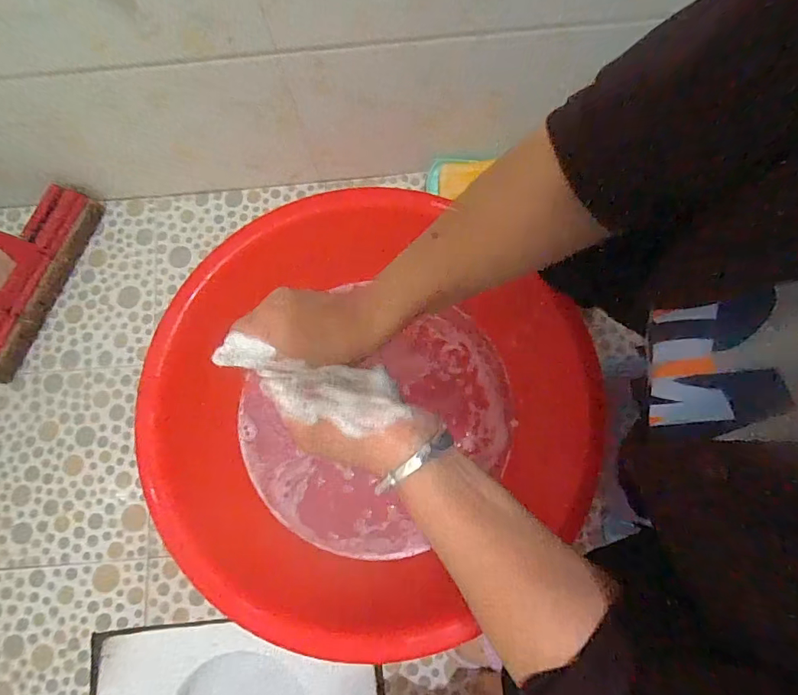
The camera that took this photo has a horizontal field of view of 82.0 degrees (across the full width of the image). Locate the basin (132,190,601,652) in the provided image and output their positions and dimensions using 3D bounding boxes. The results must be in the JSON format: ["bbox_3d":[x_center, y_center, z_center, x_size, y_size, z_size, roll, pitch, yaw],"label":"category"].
[{"bbox_3d":[-0.054,0.084,0.628,0.487,0.175,0.505,0,77,2],"label":"basin"}]

